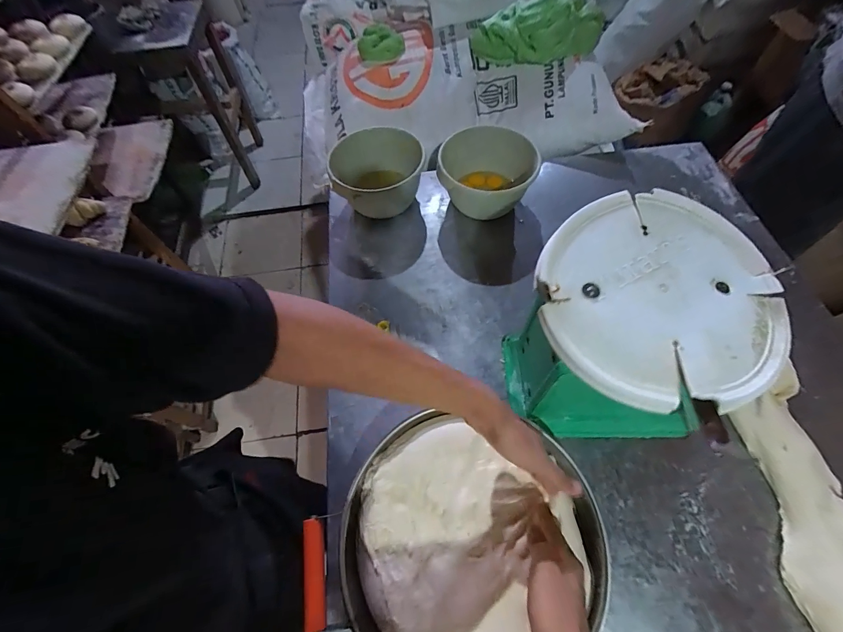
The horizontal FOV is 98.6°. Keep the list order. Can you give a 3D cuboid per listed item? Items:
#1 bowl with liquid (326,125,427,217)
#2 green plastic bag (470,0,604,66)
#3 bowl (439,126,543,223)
[{"bbox_3d":[-0.088,-0.291,0.767,0.186,0.118,0.180,-1,62,2],"label":"bowl with liquid"},{"bbox_3d":[0.287,-0.690,0.874,0.320,0.105,0.139,-3,62,-1],"label":"green plastic bag"},{"bbox_3d":[0.130,-0.284,0.759,0.187,0.110,0.186,-1,62,2],"label":"bowl"}]

